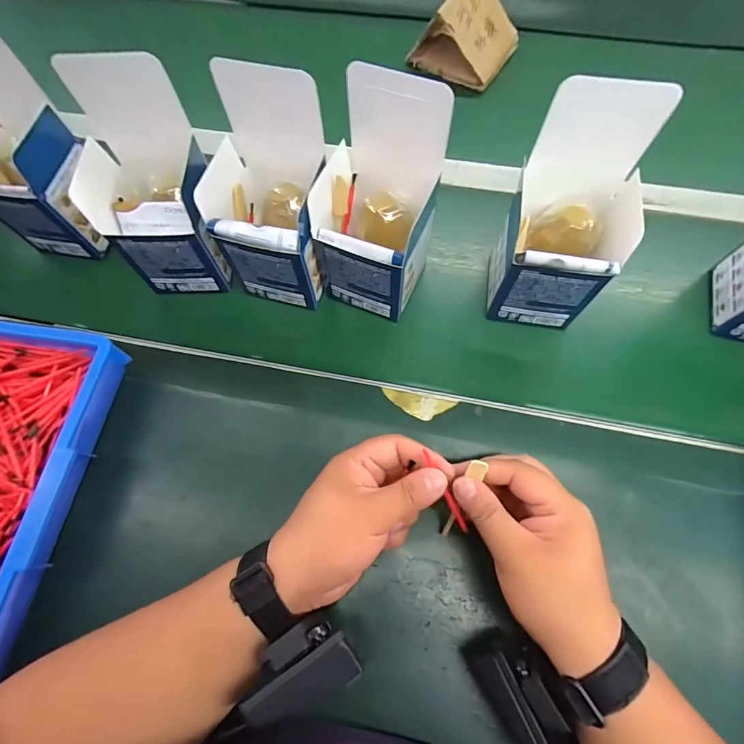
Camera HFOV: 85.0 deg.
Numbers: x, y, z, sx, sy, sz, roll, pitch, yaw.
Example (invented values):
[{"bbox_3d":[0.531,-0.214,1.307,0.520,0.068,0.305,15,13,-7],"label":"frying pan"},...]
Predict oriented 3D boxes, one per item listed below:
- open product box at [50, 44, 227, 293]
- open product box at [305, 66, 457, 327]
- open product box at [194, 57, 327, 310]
[{"bbox_3d":[-0.191,-0.158,0.358,0.098,0.168,0.093,1,69,2],"label":"open product box"},{"bbox_3d":[0.003,-0.135,0.346,0.095,0.171,0.091,24,71,10],"label":"open product box"},{"bbox_3d":[-0.090,-0.148,0.358,0.093,0.160,0.101,13,69,6],"label":"open product box"}]

